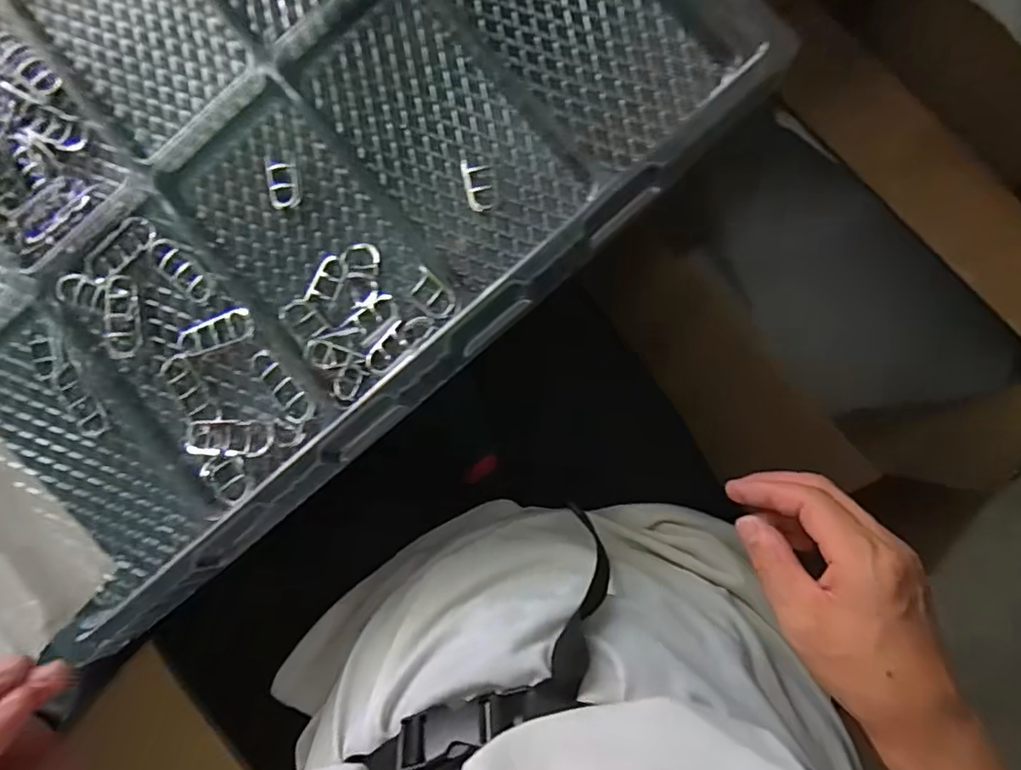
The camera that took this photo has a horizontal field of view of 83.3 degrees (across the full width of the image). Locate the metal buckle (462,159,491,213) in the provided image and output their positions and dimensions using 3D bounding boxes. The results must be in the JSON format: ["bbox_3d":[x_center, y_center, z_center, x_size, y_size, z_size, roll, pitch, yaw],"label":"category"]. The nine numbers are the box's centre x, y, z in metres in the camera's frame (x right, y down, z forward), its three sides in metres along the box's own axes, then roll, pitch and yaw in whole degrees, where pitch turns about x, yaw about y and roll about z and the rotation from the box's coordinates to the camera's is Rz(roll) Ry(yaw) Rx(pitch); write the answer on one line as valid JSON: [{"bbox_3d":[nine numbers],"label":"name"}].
[{"bbox_3d":[-0.021,-0.125,0.358,0.016,0.004,0.034,-11,89,4],"label":"metal buckle"}]

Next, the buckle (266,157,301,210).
[{"bbox_3d":[-0.146,-0.131,0.371,0.020,0.008,0.036,-9,89,4],"label":"buckle"}]

